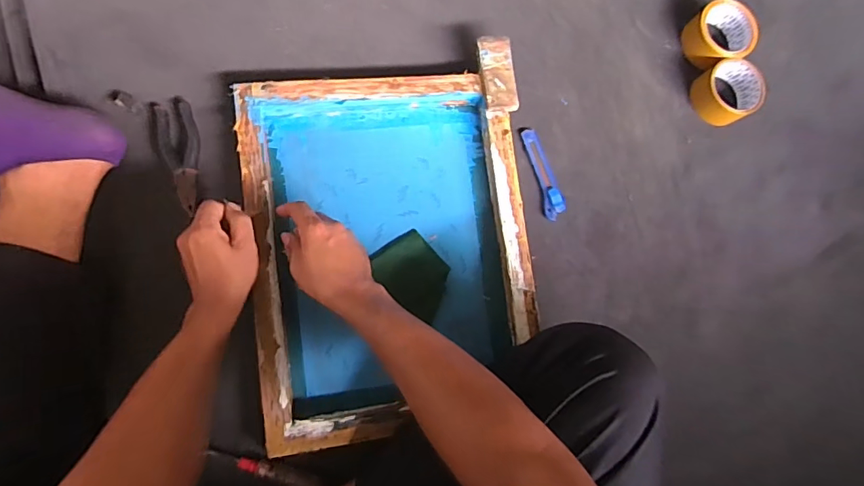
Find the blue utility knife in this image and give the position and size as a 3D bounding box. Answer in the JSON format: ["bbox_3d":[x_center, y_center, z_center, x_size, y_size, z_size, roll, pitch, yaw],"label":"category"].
[{"bbox_3d":[0.164,-0.101,0.690,0.030,0.013,0.135,-13,86,-9],"label":"blue utility knife"}]

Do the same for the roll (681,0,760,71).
[{"bbox_3d":[0.442,-0.319,0.731,0.107,0.051,0.097,-39,90,-10],"label":"roll"}]

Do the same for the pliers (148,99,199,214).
[{"bbox_3d":[-0.320,-0.117,0.610,0.048,0.012,0.147,-19,86,-9],"label":"pliers"}]

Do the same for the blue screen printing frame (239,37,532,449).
[{"bbox_3d":[-0.047,0.000,0.616,0.353,0.043,0.449,-8,85,-8],"label":"blue screen printing frame"}]

